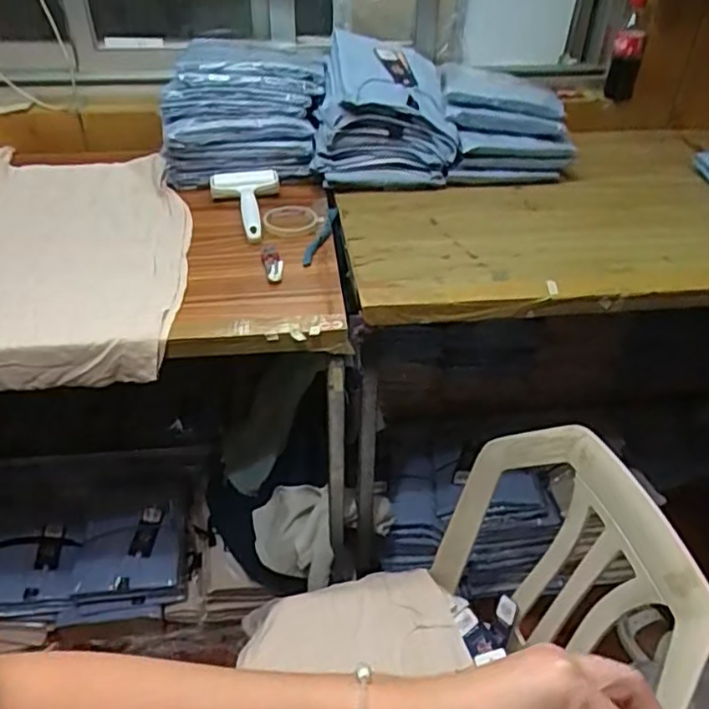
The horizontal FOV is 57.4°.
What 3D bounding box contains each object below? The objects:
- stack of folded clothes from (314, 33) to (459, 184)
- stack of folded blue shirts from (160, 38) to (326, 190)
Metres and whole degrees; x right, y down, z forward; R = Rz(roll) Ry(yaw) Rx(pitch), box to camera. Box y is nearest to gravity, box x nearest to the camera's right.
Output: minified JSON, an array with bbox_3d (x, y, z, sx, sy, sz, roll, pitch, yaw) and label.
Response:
[{"bbox_3d":[0.056,-0.456,1.192,0.244,0.159,0.314,1,38,-1],"label":"stack of folded clothes"},{"bbox_3d":[-0.204,-0.466,1.214,0.288,0.168,0.319,-4,39,-6],"label":"stack of folded blue shirts"}]

